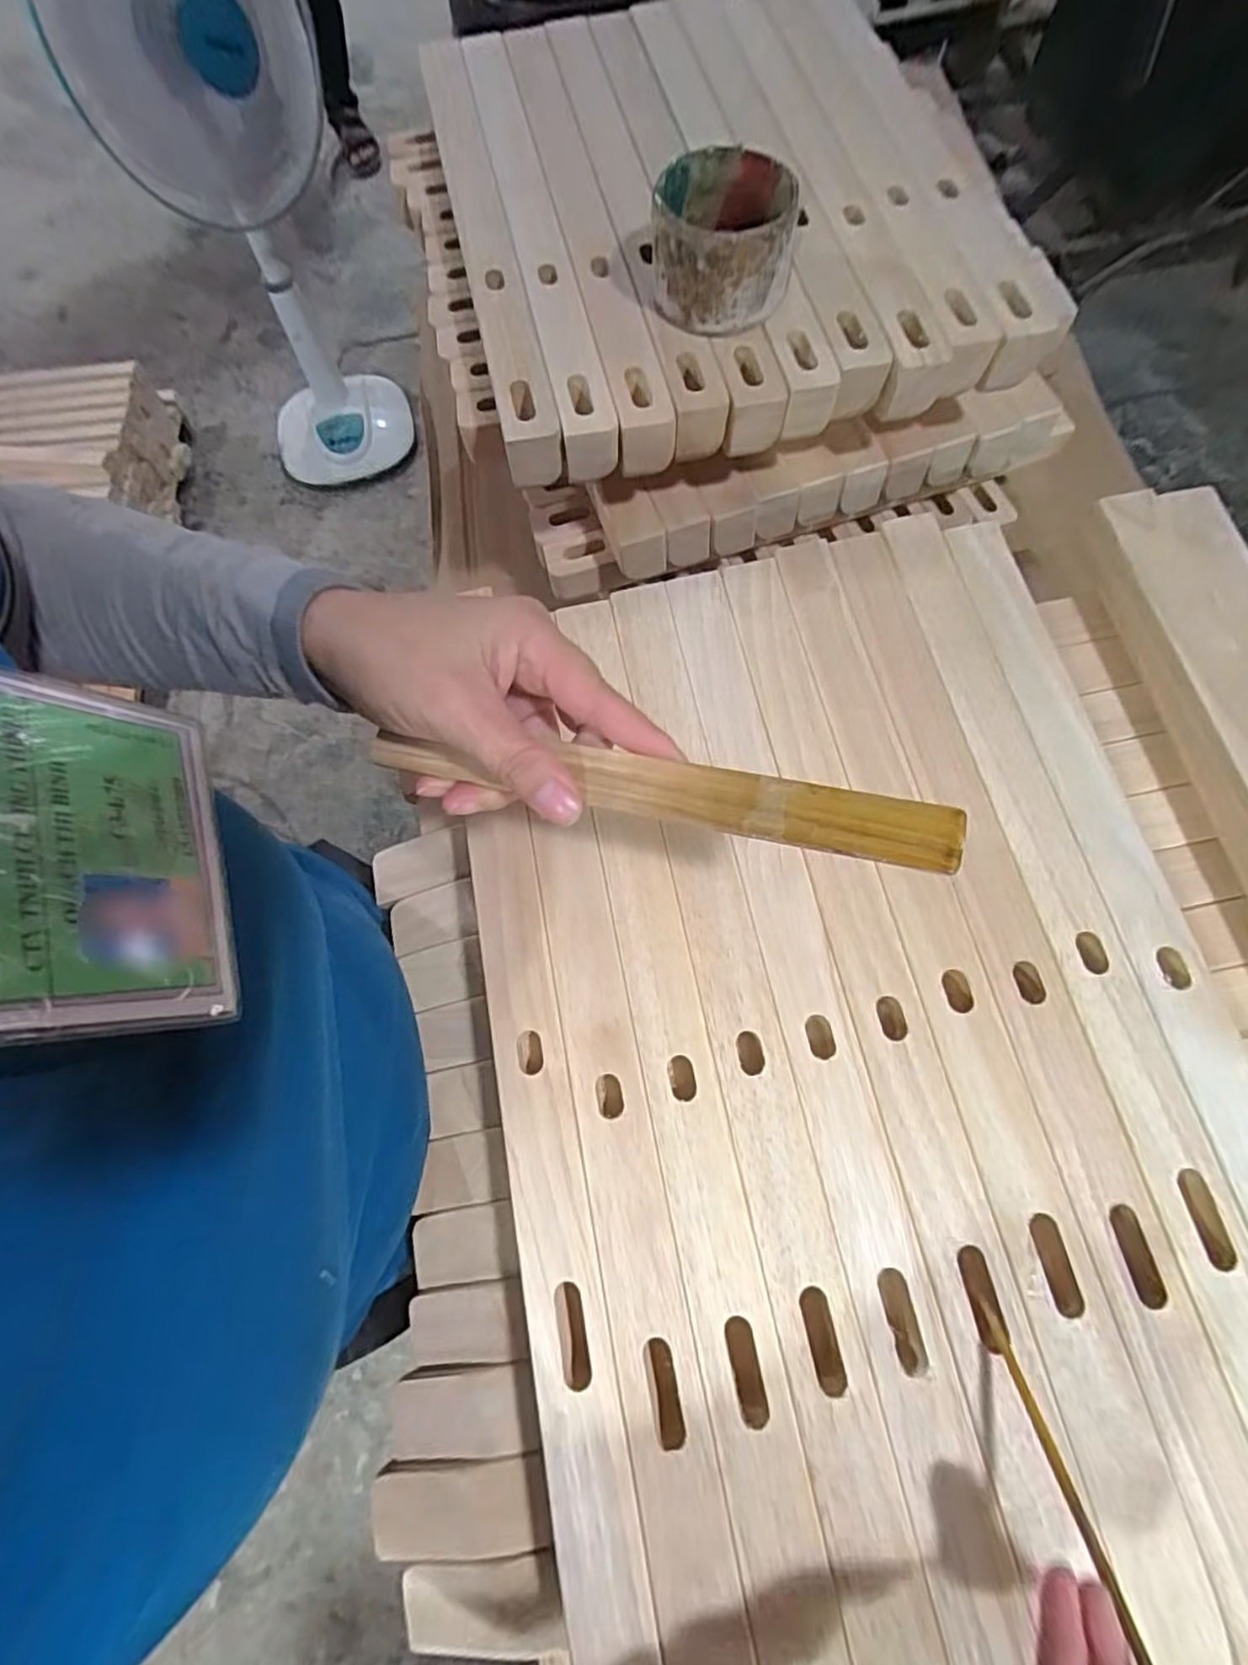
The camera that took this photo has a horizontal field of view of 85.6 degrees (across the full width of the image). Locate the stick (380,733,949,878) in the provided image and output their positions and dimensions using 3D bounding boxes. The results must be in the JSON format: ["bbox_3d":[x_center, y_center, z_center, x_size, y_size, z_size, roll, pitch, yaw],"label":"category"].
[{"bbox_3d":[0.005,-0.015,0.237,0.209,0.005,0.023,10,72,15],"label":"stick"}]

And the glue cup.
[{"bbox_3d":[0.057,-0.349,0.397,0.078,0.056,0.083,-1,72,2],"label":"glue cup"}]

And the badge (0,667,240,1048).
[{"bbox_3d":[-0.145,0.003,0.174,0.004,0.082,0.099,-26,71,23],"label":"badge"}]

